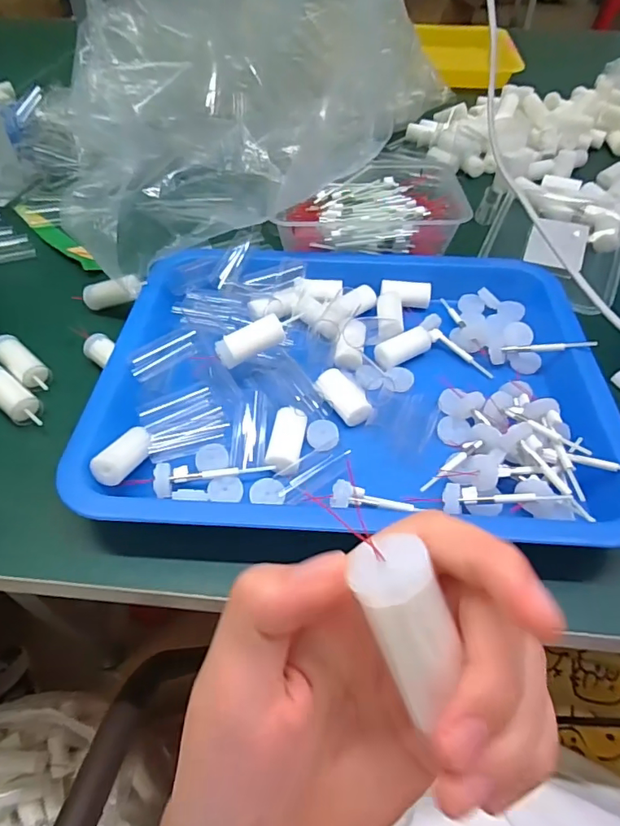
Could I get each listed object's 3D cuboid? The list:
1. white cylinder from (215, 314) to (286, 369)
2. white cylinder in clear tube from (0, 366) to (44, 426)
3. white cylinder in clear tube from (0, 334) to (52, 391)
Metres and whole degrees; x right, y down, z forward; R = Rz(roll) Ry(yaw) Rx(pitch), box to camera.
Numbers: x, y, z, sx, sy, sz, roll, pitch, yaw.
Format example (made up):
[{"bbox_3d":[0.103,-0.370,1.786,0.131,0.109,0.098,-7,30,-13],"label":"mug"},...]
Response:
[{"bbox_3d":[-0.041,-0.049,0.350,0.048,0.022,0.016,-23,53,-18],"label":"white cylinder"},{"bbox_3d":[-0.207,-0.012,0.347,0.062,0.015,0.022,32,57,25],"label":"white cylinder in clear tube"},{"bbox_3d":[-0.211,-0.037,0.367,0.058,0.014,0.021,34,58,25],"label":"white cylinder in clear tube"}]

